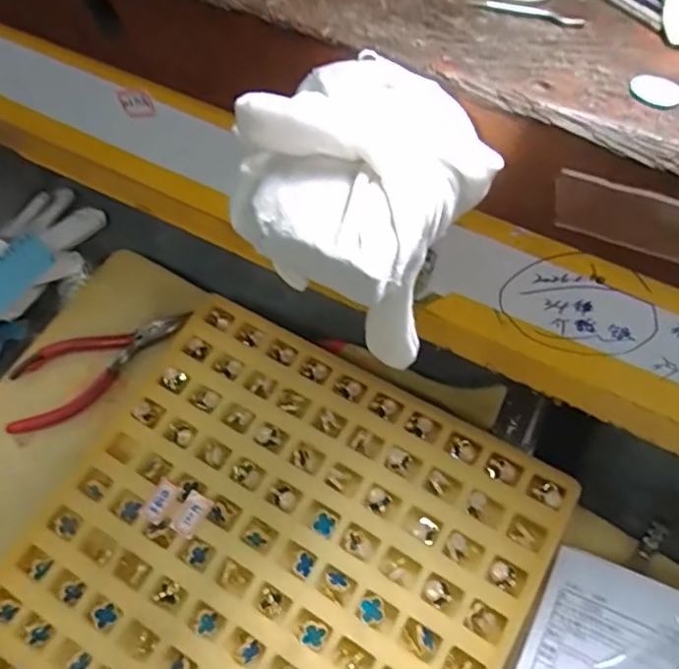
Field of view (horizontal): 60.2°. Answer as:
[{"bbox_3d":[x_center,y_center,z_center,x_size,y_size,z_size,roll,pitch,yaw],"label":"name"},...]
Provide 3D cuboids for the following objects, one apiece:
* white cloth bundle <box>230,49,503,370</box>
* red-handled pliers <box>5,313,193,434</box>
[{"bbox_3d":[0.003,-0.034,0.195,0.064,0.084,0.064,2,54,-3],"label":"white cloth bundle"},{"bbox_3d":[-0.162,0.017,0.391,0.128,0.011,0.051,-33,61,-10],"label":"red-handled pliers"}]

